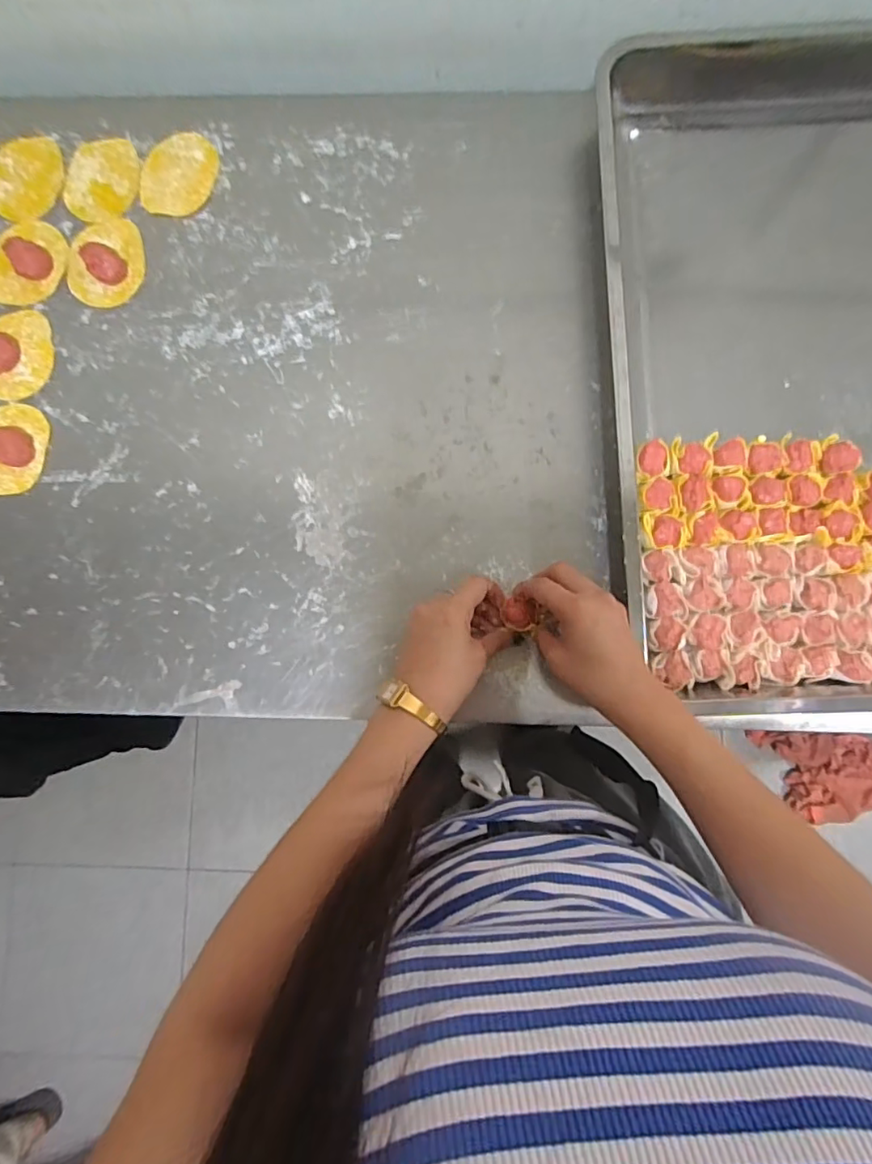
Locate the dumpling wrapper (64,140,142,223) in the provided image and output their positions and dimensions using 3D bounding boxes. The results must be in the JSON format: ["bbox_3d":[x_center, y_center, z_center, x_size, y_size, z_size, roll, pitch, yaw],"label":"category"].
[{"bbox_3d":[-0.328,-0.396,0.547,0.069,0.004,0.085,7,84,3],"label":"dumpling wrapper"}]

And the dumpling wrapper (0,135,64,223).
[{"bbox_3d":[-0.406,-0.398,0.549,0.070,0.005,0.093,-1,84,2],"label":"dumpling wrapper"}]

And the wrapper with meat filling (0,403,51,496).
[{"bbox_3d":[-0.402,-0.125,0.520,0.067,0.012,0.086,10,84,3],"label":"wrapper with meat filling"}]

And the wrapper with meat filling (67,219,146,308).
[{"bbox_3d":[-0.319,-0.312,0.531,0.069,0.025,0.088,8,84,3],"label":"wrapper with meat filling"}]

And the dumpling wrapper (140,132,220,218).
[{"bbox_3d":[-0.252,-0.400,0.547,0.070,0.004,0.085,12,84,3],"label":"dumpling wrapper"}]

